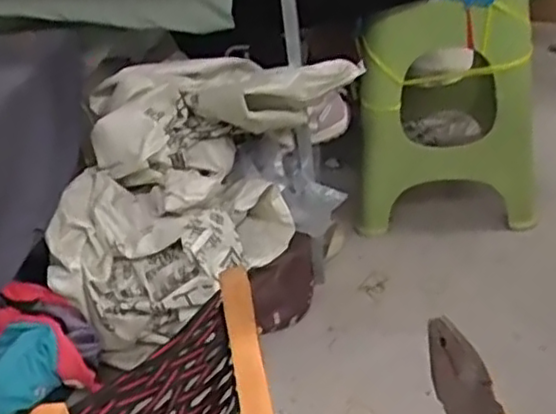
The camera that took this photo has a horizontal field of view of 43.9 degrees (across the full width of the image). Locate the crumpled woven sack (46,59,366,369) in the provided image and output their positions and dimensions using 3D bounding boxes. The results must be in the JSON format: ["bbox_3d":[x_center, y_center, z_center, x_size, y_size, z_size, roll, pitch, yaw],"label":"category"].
[{"bbox_3d":[-0.133,-0.030,1.087,0.471,0.329,0.318,-20,33,-21],"label":"crumpled woven sack"}]

